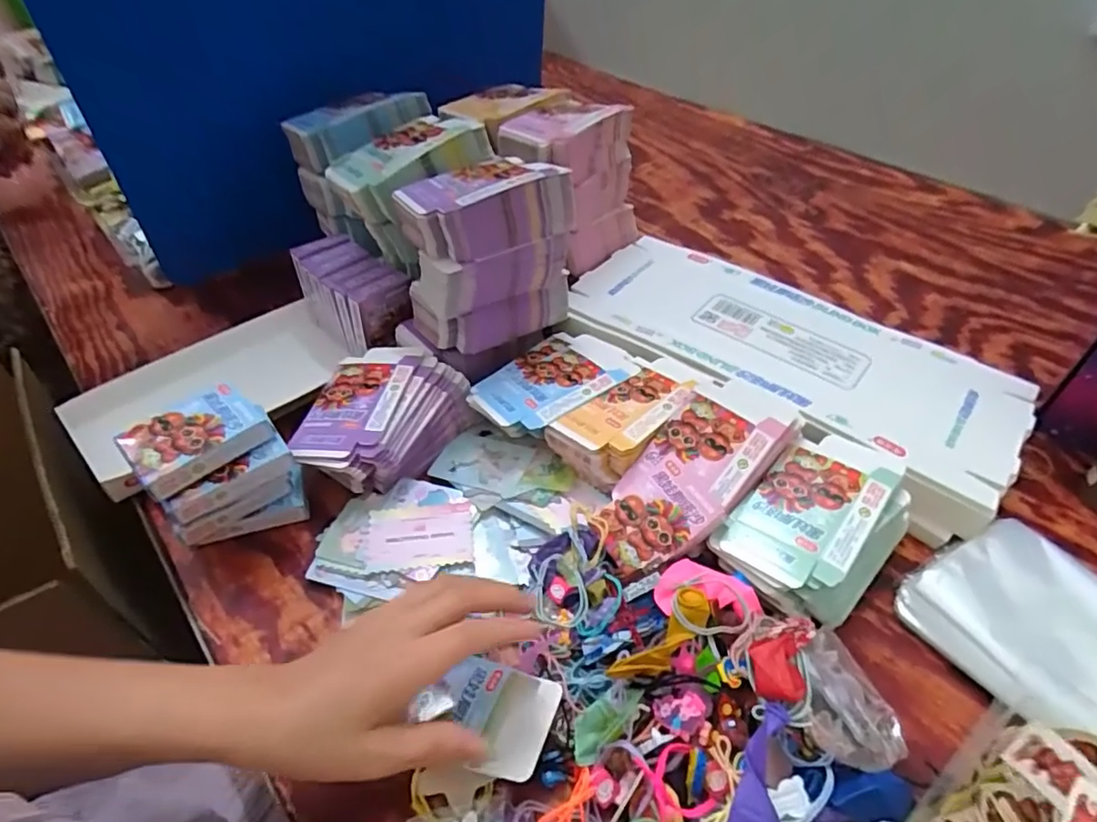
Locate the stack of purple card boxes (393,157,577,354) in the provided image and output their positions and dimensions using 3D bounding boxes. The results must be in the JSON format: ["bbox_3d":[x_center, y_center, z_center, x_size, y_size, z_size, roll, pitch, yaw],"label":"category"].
[{"bbox_3d":[-0.060,-0.155,0.590,0.156,0.157,0.090,-22,50,-19],"label":"stack of purple card boxes"}]

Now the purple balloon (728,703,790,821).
[{"bbox_3d":[0.125,0.222,0.347,0.031,0.015,0.092,12,70,11],"label":"purple balloon"}]

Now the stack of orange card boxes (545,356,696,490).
[{"bbox_3d":[0.077,0.004,0.556,0.150,0.047,0.078,-34,55,-28],"label":"stack of orange card boxes"}]

